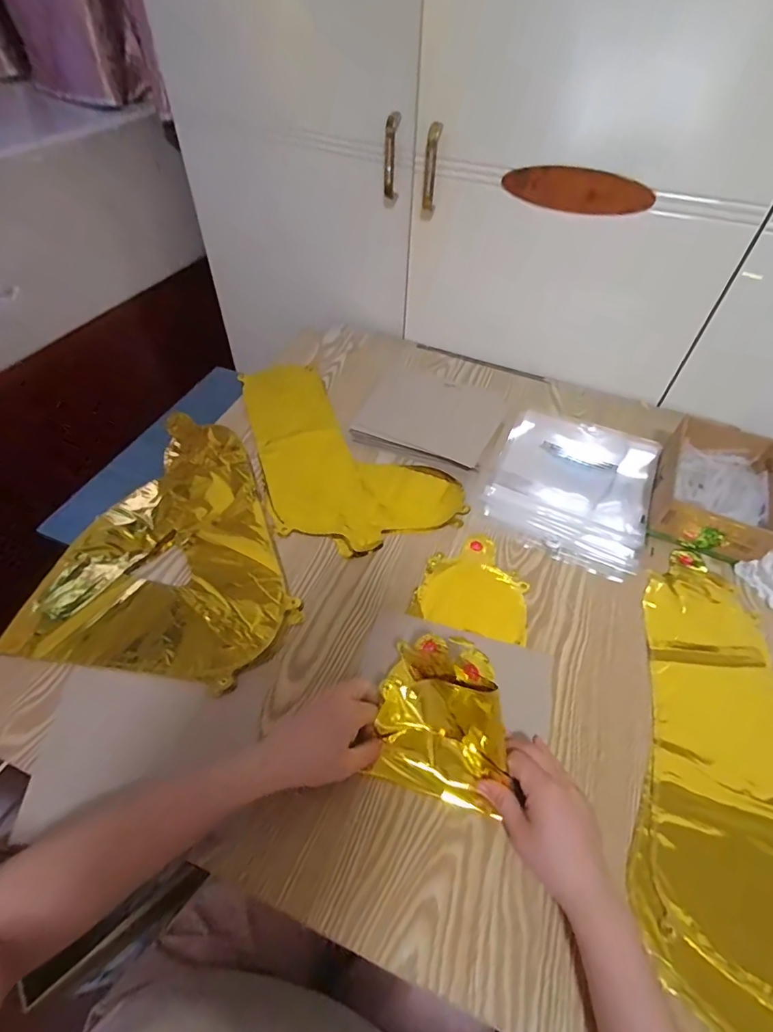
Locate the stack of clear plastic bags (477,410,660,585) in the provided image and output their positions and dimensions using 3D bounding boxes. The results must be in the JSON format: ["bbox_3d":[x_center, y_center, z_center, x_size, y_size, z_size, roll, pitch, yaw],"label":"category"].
[{"bbox_3d":[0.257,-0.051,0.651,0.203,0.020,0.266,22,53,14],"label":"stack of clear plastic bags"}]

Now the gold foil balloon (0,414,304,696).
[{"bbox_3d":[-0.226,0.017,0.576,0.273,0.014,0.351,9,51,4],"label":"gold foil balloon"}]

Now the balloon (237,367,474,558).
[{"bbox_3d":[-0.074,-0.104,0.684,0.233,0.011,0.374,-19,54,-17],"label":"balloon"}]

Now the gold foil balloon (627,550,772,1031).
[{"bbox_3d":[0.337,0.232,0.438,0.188,0.011,0.427,18,52,12],"label":"gold foil balloon"}]

